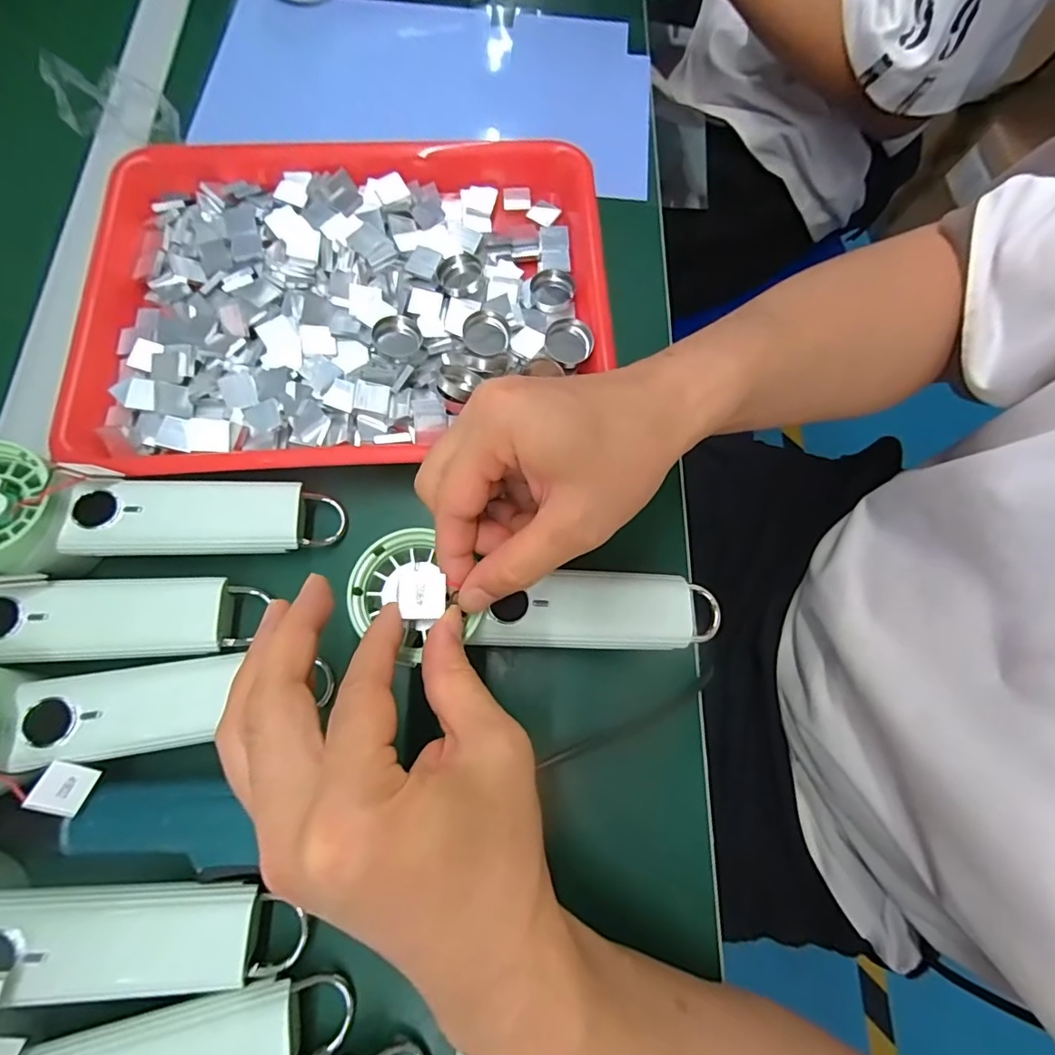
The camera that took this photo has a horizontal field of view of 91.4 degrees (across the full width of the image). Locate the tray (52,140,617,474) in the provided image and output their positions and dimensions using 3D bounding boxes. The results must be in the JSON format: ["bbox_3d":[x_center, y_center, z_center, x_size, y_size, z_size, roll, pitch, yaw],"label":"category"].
[{"bbox_3d":[-0.120,-0.154,0.340,0.337,0.033,0.236,-5,75,-2],"label":"tray"}]

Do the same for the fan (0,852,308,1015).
[{"bbox_3d":[-0.205,0.183,0.228,0.197,0.052,0.061,7,74,-14],"label":"fan"}]

